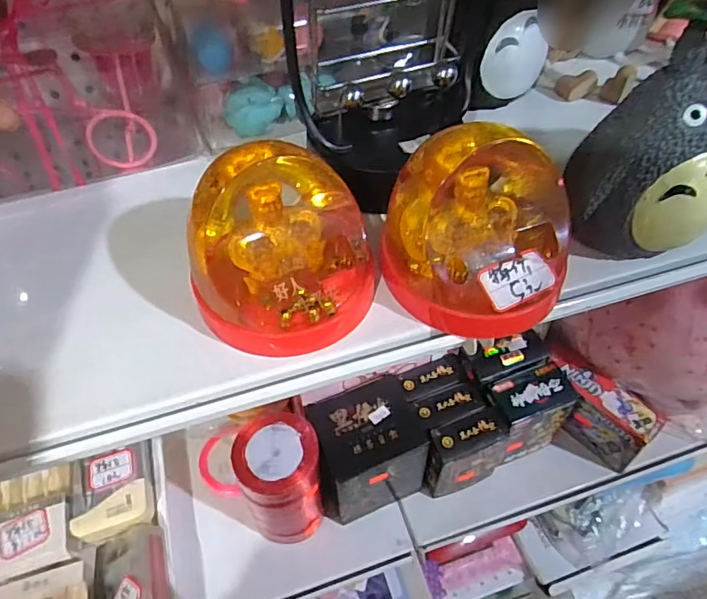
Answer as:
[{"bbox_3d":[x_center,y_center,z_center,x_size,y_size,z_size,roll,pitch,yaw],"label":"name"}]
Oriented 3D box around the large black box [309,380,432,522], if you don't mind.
[{"bbox_3d":[0.013,0.169,0.582,0.113,0.126,0.093,-18,51,-13],"label":"large black box"}]

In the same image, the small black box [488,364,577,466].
[{"bbox_3d":[0.196,0.138,0.609,0.089,0.122,0.052,-18,51,-13],"label":"small black box"}]

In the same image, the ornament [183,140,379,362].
[{"bbox_3d":[-0.035,-0.026,0.262,0.084,0.068,0.079,4,49,5],"label":"ornament"}]

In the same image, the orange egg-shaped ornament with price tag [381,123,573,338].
[{"bbox_3d":[0.062,-0.033,0.259,0.090,0.074,0.071,-3,49,0],"label":"orange egg-shaped ornament with price tag"}]

